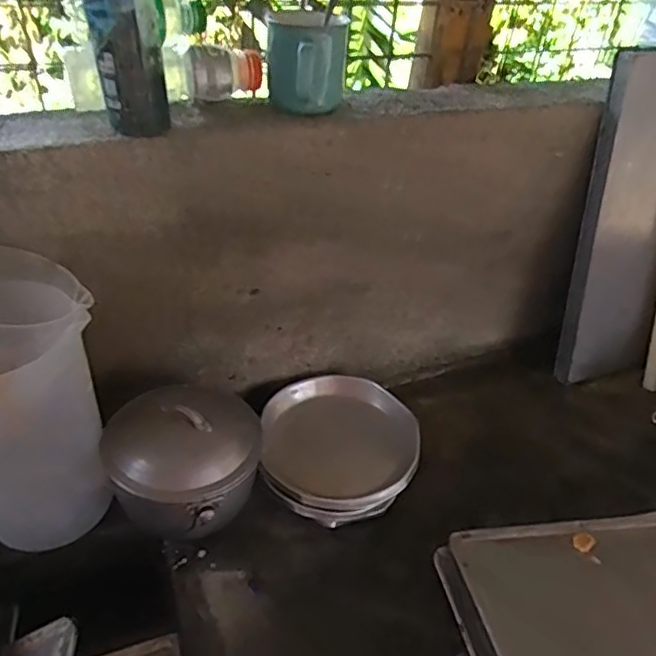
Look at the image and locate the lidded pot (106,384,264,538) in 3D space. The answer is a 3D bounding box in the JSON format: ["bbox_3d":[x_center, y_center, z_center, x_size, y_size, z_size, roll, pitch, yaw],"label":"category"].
[{"bbox_3d":[-0.158,0.153,0.663,0.163,0.129,0.144,11,39,7],"label":"lidded pot"}]

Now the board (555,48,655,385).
[{"bbox_3d":[0.496,-0.151,0.849,0.315,0.448,0.033,-9,25,-20],"label":"board"}]

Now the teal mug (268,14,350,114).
[{"bbox_3d":[-0.023,-0.273,0.622,0.077,0.080,0.121,2,39,-3],"label":"teal mug"}]

